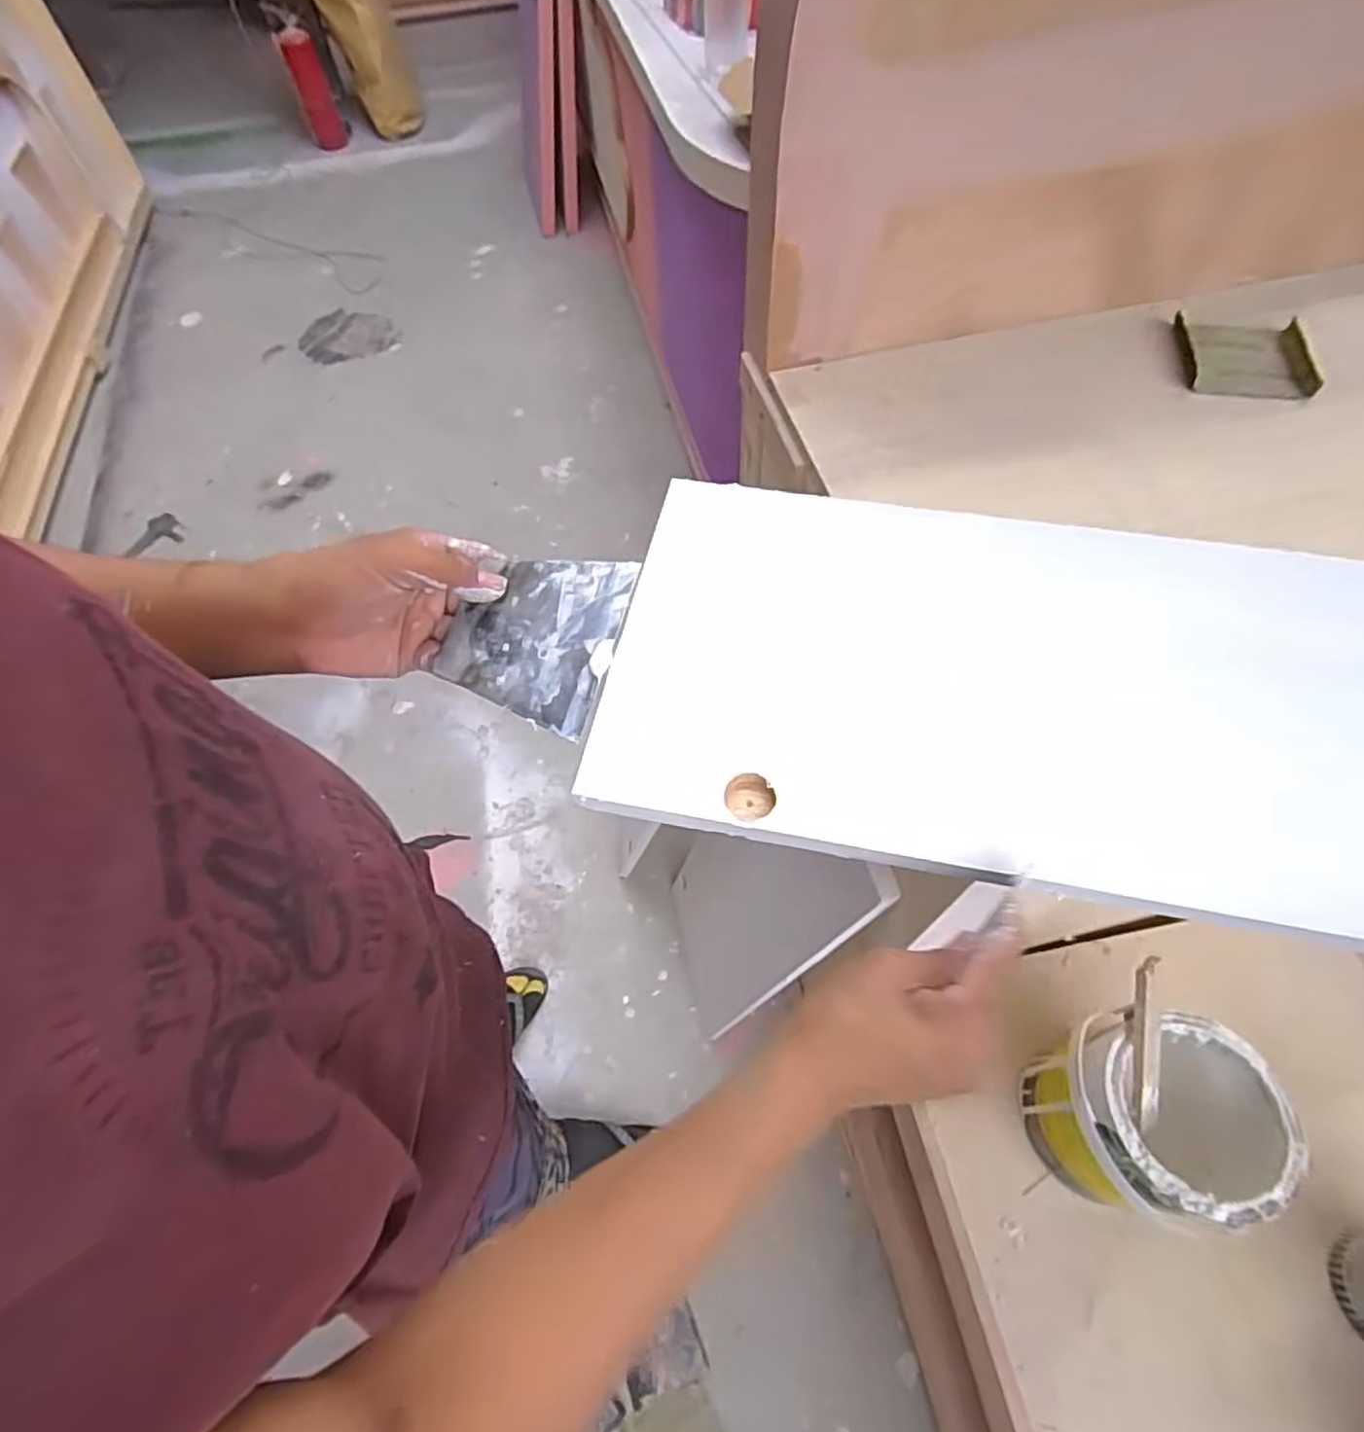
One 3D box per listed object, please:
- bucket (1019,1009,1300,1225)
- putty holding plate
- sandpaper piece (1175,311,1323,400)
[{"bbox_3d":[0.445,0.392,0.699,0.184,0.196,0.160,7,59,7],"label":"bucket"},{"bbox_3d":[-0.086,-0.048,0.404,0.096,0.005,0.102,14,73,13],"label":"putty holding plate"},{"bbox_3d":[0.546,-0.350,0.686,0.114,0.010,0.113,7,59,7],"label":"sandpaper piece"}]

